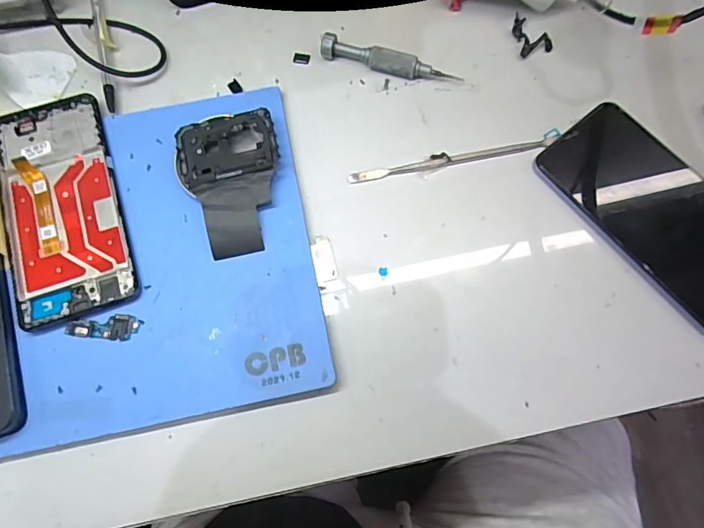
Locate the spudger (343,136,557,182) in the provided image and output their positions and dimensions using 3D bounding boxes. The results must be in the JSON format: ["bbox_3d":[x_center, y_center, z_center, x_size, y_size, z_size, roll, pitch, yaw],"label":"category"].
[{"bbox_3d":[0.073,-0.075,0.335,0.151,0.004,0.007,-11,73,-2],"label":"spudger"}]

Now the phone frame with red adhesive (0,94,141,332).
[{"bbox_3d":[-0.199,-0.043,0.318,0.074,0.008,0.165,-20,74,-5],"label":"phone frame with red adhesive"}]

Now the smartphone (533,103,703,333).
[{"bbox_3d":[0.208,-0.035,0.312,0.078,0.012,0.162,-39,77,-5],"label":"smartphone"}]

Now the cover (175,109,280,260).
[{"bbox_3d":[-0.084,-0.055,0.317,0.067,0.015,0.098,-5,73,0],"label":"cover"}]

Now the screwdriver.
[{"bbox_3d":[0.029,-0.153,0.356,0.106,0.017,0.014,16,74,6],"label":"screwdriver"}]

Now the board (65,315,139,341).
[{"bbox_3d":[-0.159,0.039,0.294,0.044,0.004,0.016,3,73,2],"label":"board"}]

